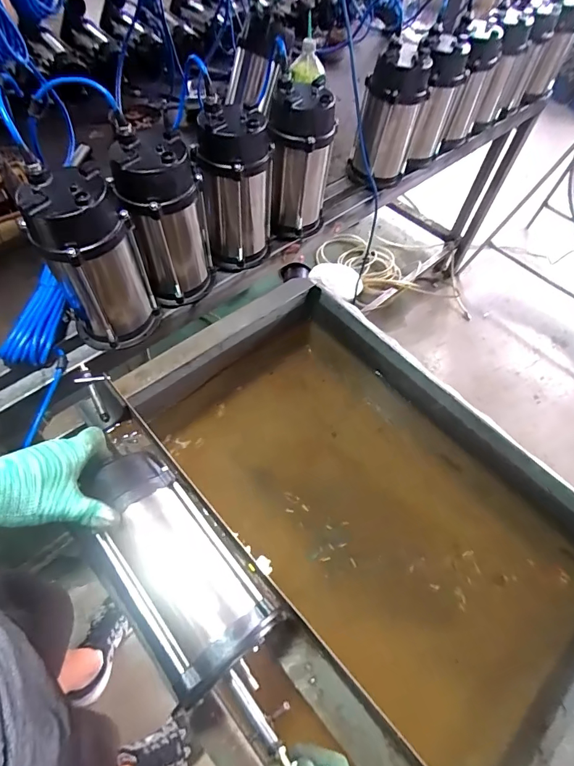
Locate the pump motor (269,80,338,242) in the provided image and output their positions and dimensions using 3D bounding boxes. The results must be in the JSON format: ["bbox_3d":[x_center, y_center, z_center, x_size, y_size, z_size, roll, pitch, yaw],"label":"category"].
[{"bbox_3d":[0.027,-0.411,0.822,0.116,0.261,0.111,3,56,-3],"label":"pump motor"}]

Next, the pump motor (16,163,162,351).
[{"bbox_3d":[-0.287,-0.171,0.636,0.134,0.256,0.110,-23,61,-18],"label":"pump motor"}]

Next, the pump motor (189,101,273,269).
[{"bbox_3d":[-0.089,-0.337,0.758,0.122,0.247,0.111,-6,57,-8],"label":"pump motor"}]

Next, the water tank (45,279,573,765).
[{"bbox_3d":[0.083,0.219,0.670,0.578,0.238,0.767,-34,65,-24],"label":"water tank"}]

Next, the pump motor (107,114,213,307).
[{"bbox_3d":[-0.196,-0.260,0.701,0.129,0.259,0.112,-14,59,-13],"label":"pump motor"}]

